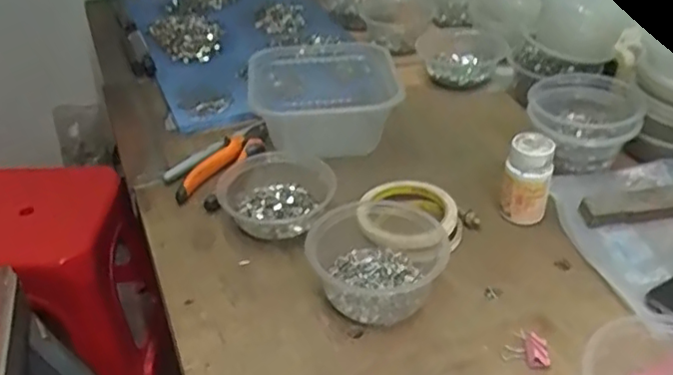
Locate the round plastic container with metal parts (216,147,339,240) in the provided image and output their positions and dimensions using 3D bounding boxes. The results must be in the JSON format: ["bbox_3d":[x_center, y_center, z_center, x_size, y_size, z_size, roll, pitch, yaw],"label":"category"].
[{"bbox_3d":[-0.059,0.011,0.635,0.114,0.043,0.124,-5,36,-4],"label":"round plastic container with metal parts"}]

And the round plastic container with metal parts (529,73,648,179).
[{"bbox_3d":[0.265,-0.071,0.692,0.109,0.068,0.095,-2,35,2],"label":"round plastic container with metal parts"}]

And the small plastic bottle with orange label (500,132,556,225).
[{"bbox_3d":[0.185,-0.011,0.613,0.044,0.075,0.040,8,37,16],"label":"small plastic bottle with orange label"}]

